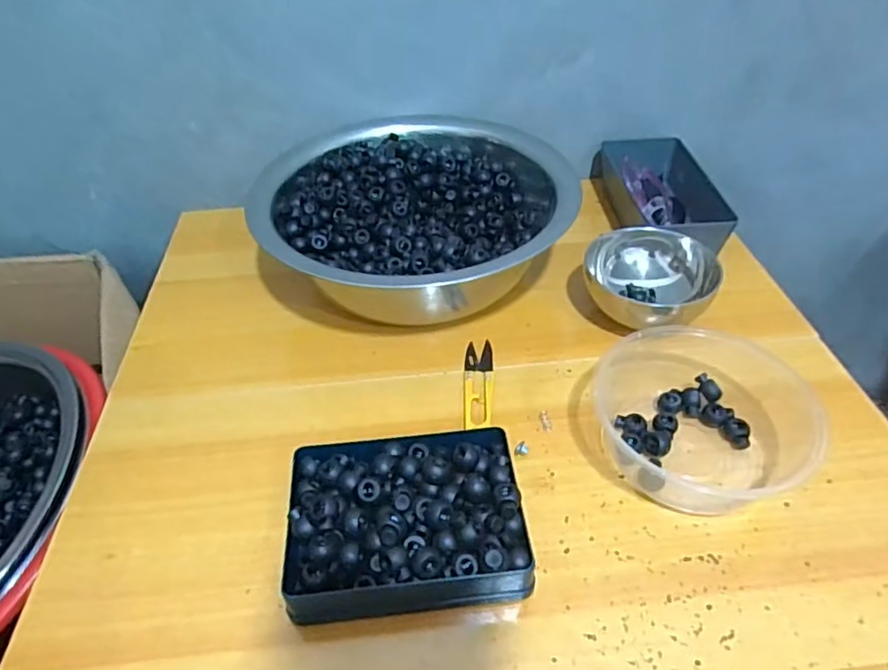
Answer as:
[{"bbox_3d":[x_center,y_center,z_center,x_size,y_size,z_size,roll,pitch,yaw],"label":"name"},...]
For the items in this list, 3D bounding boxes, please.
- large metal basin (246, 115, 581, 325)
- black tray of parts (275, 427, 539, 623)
[{"bbox_3d":[-0.027,-0.110,0.596,0.275,0.098,0.275,-1,43,1],"label":"large metal basin"},{"bbox_3d":[-0.024,0.114,0.389,0.142,0.046,0.110,-7,43,-5],"label":"black tray of parts"}]

